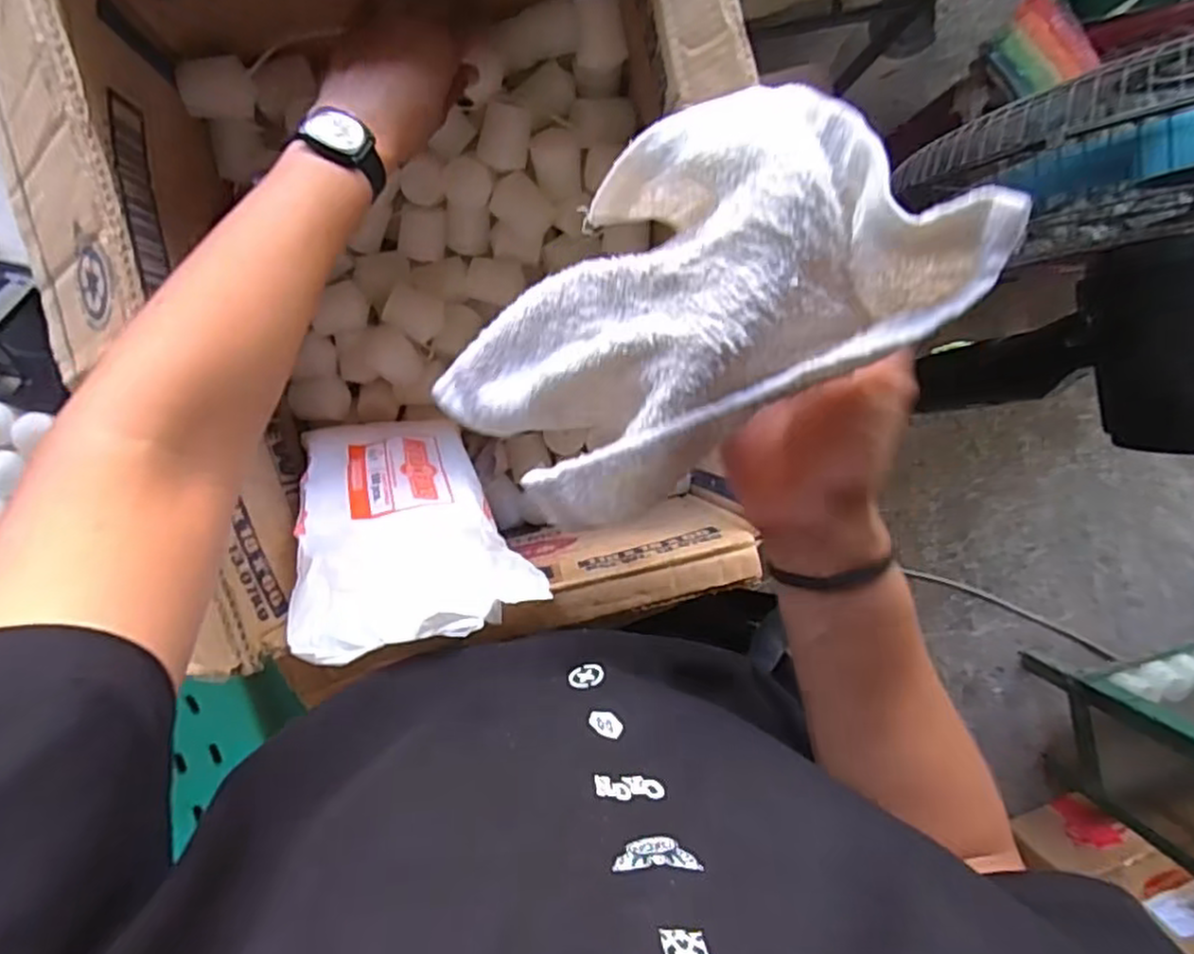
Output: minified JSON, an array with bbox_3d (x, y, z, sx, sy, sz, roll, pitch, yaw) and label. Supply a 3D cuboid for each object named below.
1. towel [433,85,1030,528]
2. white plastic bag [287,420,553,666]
[{"bbox_3d":[0.031,-0.073,0.346,0.090,0.171,0.267,6,142,-37],"label":"towel"},{"bbox_3d":[-0.143,0.026,0.506,0.141,0.260,0.024,-11,123,-21],"label":"white plastic bag"}]

